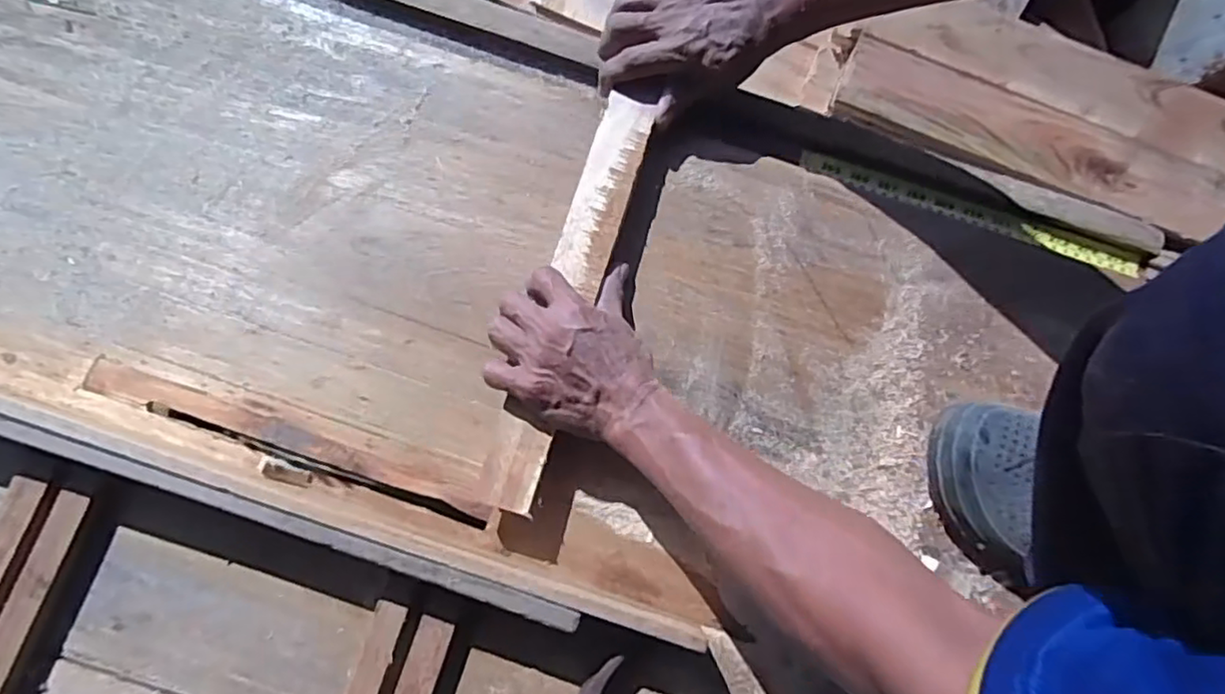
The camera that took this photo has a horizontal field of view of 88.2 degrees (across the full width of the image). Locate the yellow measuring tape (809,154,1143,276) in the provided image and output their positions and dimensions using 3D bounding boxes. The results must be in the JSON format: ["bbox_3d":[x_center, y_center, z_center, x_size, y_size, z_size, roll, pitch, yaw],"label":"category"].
[{"bbox_3d":[0.304,-0.114,0.539,0.294,0.011,0.017,18,79,2],"label":"yellow measuring tape"}]

